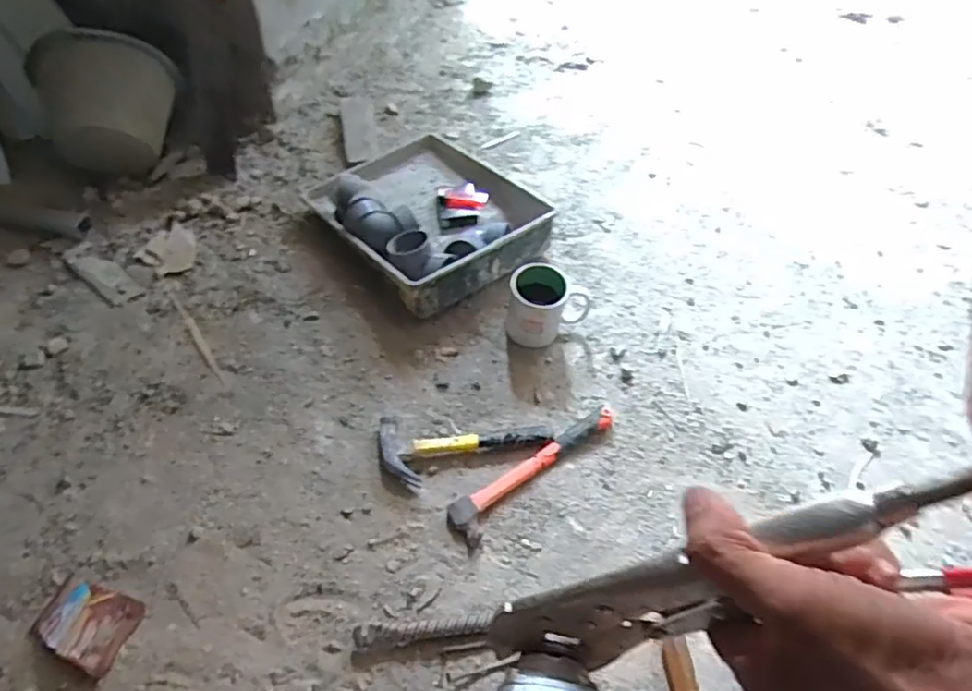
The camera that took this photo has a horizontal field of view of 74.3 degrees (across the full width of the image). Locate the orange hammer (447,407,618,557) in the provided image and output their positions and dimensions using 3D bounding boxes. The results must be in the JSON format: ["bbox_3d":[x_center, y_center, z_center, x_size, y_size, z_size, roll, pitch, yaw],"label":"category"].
[{"bbox_3d":[0.072,0.154,0.817,0.271,0.024,0.055,-32,59,-24],"label":"orange hammer"}]

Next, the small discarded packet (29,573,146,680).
[{"bbox_3d":[-0.429,0.293,0.684,0.103,0.016,0.074,18,53,12],"label":"small discarded packet"}]

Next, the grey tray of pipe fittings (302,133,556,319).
[{"bbox_3d":[-0.093,-0.224,1.057,0.301,0.086,0.360,-29,58,-23],"label":"grey tray of pipe fittings"}]

